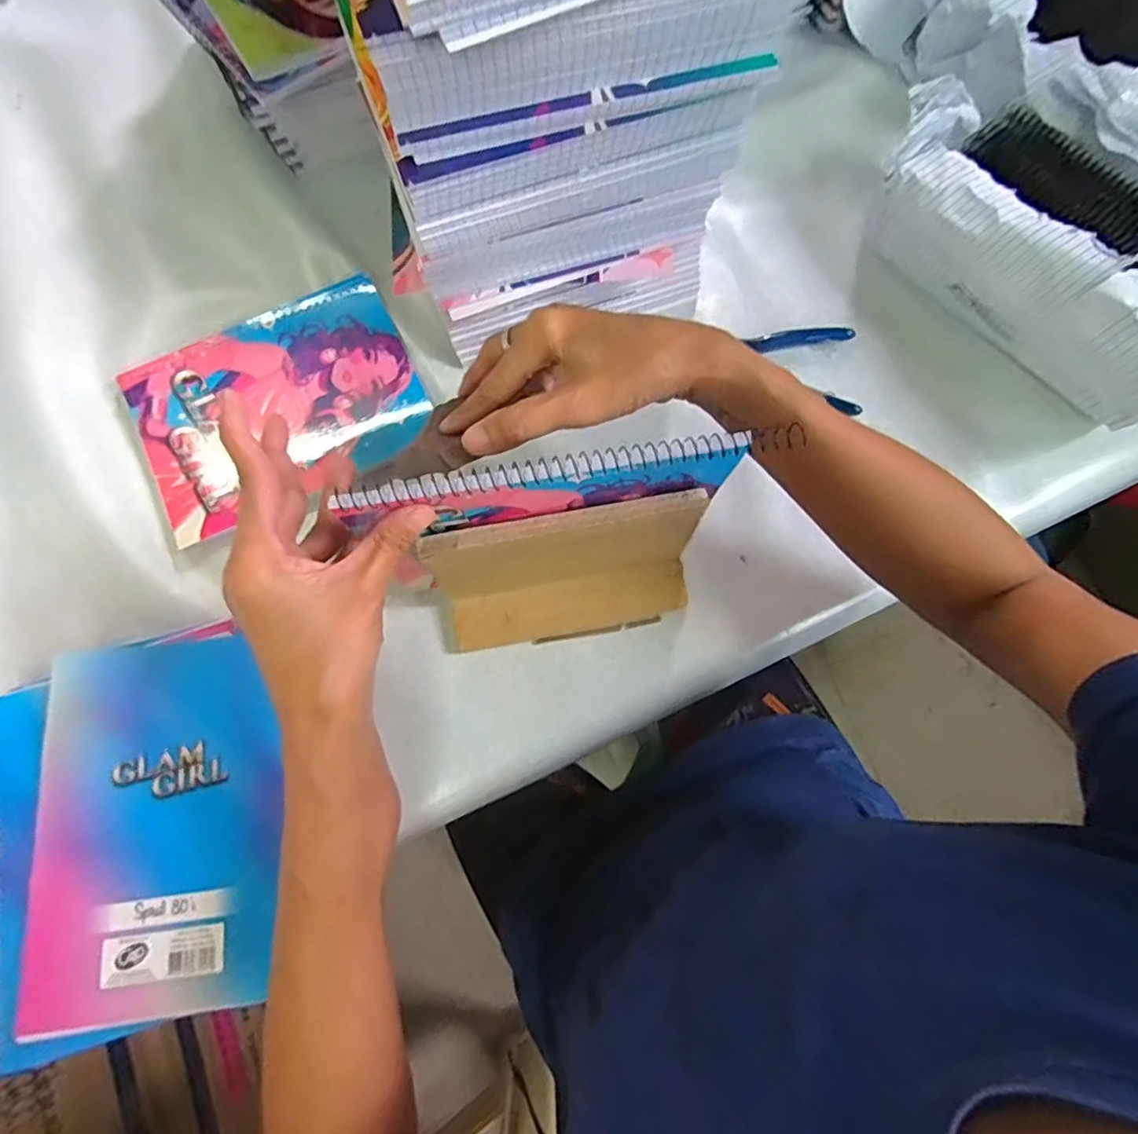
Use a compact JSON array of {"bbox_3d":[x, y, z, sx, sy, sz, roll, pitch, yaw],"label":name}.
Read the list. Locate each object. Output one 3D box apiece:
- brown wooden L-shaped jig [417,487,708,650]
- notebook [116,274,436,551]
[{"bbox_3d":[0.000,0.004,0.371,0.158,0.113,0.063,-8,76,-4],"label":"brown wooden L-shaped jig"},{"bbox_3d":[-0.208,-0.118,0.445,0.196,0.015,0.143,-26,78,-8],"label":"notebook"}]

